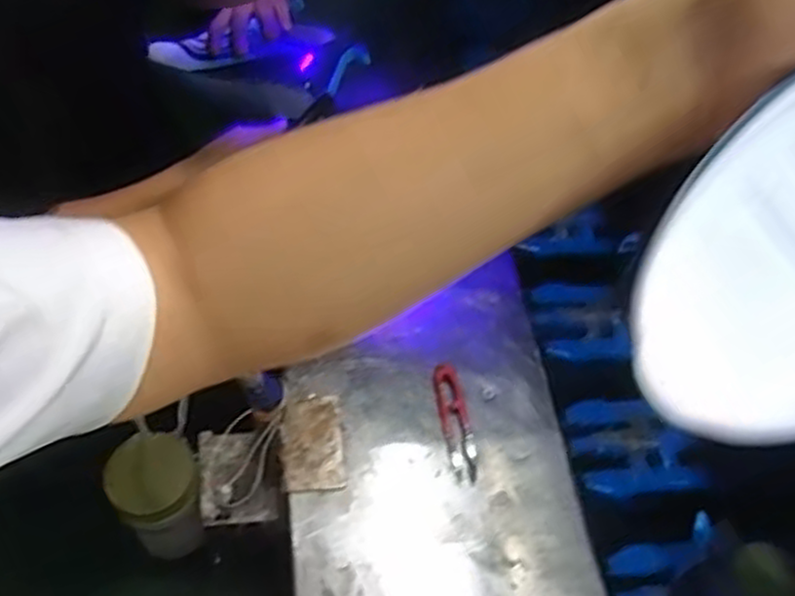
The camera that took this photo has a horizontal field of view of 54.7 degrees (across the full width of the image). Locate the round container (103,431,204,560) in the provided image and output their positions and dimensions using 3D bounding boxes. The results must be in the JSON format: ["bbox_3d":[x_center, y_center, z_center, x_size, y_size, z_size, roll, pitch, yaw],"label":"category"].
[{"bbox_3d":[-0.211,0.177,0.685,0.072,0.114,0.066,2,54,-3],"label":"round container"}]

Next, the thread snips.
[{"bbox_3d":[0.050,0.106,0.659,0.024,0.009,0.108,-7,53,-9],"label":"thread snips"}]

